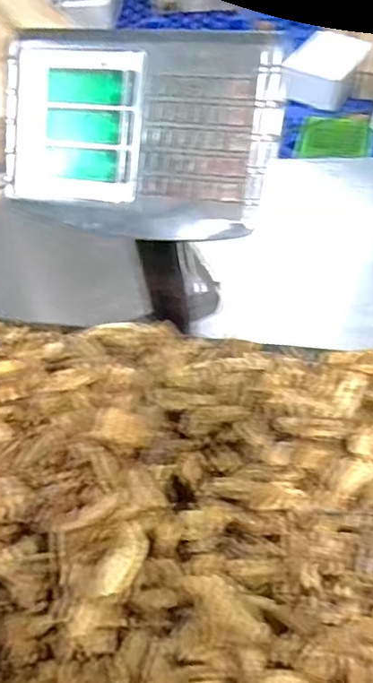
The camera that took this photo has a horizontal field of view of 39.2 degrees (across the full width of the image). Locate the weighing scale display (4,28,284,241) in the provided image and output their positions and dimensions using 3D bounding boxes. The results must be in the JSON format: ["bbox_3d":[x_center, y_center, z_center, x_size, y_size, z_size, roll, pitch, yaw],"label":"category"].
[{"bbox_3d":[-0.038,-0.180,0.467,0.236,0.161,0.065,8,15,15],"label":"weighing scale display"}]

